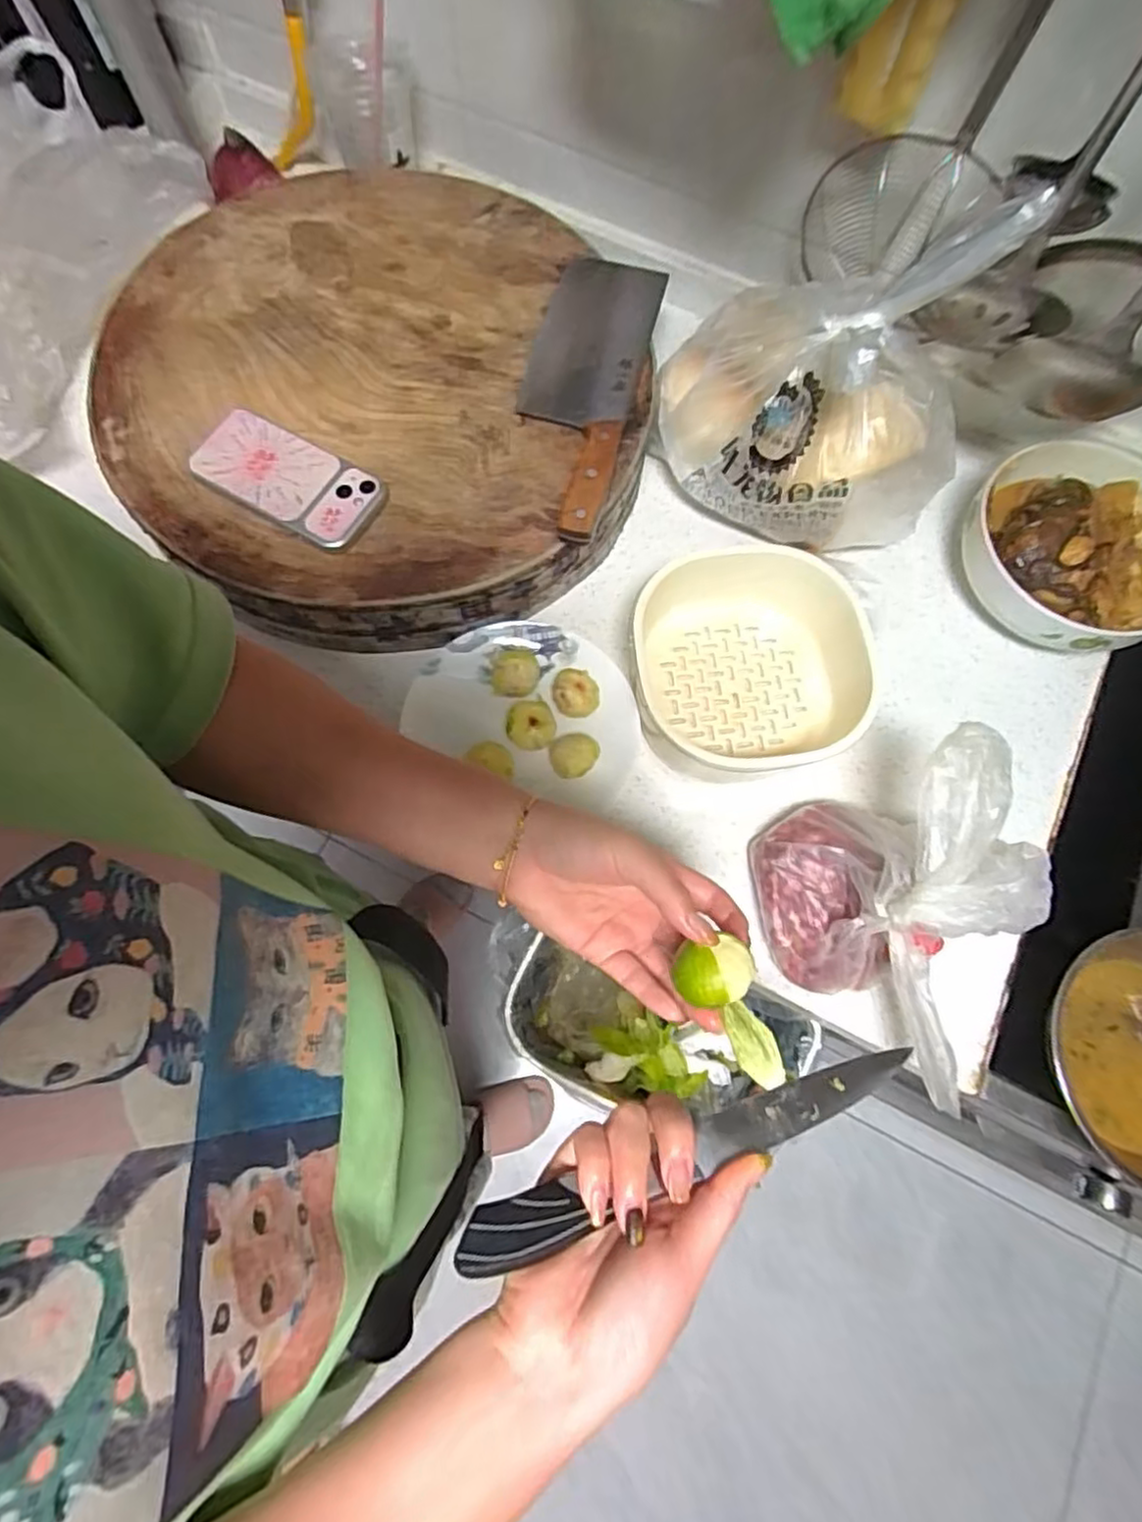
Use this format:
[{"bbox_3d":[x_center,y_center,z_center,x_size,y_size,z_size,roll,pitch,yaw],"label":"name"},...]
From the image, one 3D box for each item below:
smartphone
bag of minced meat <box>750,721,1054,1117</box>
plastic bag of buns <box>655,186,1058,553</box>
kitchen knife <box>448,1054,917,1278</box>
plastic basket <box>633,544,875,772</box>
[{"bbox_3d":[-0.223,-0.225,0.541,0.153,0.011,0.072,30,74,7],"label":"smartphone"},{"bbox_3d":[0.225,0.100,0.458,0.152,0.157,0.179,-32,77,-11],"label":"bag of minced meat"},{"bbox_3d":[0.188,-0.295,0.524,0.244,0.196,0.169,36,75,8],"label":"plastic bag of buns"},{"bbox_3d":[0.061,0.181,0.319,0.231,0.016,0.022,-12,74,-18],"label":"kitchen knife"},{"bbox_3d":[0.138,-0.073,0.546,0.175,0.081,0.181,3,73,-1],"label":"plastic basket"}]

